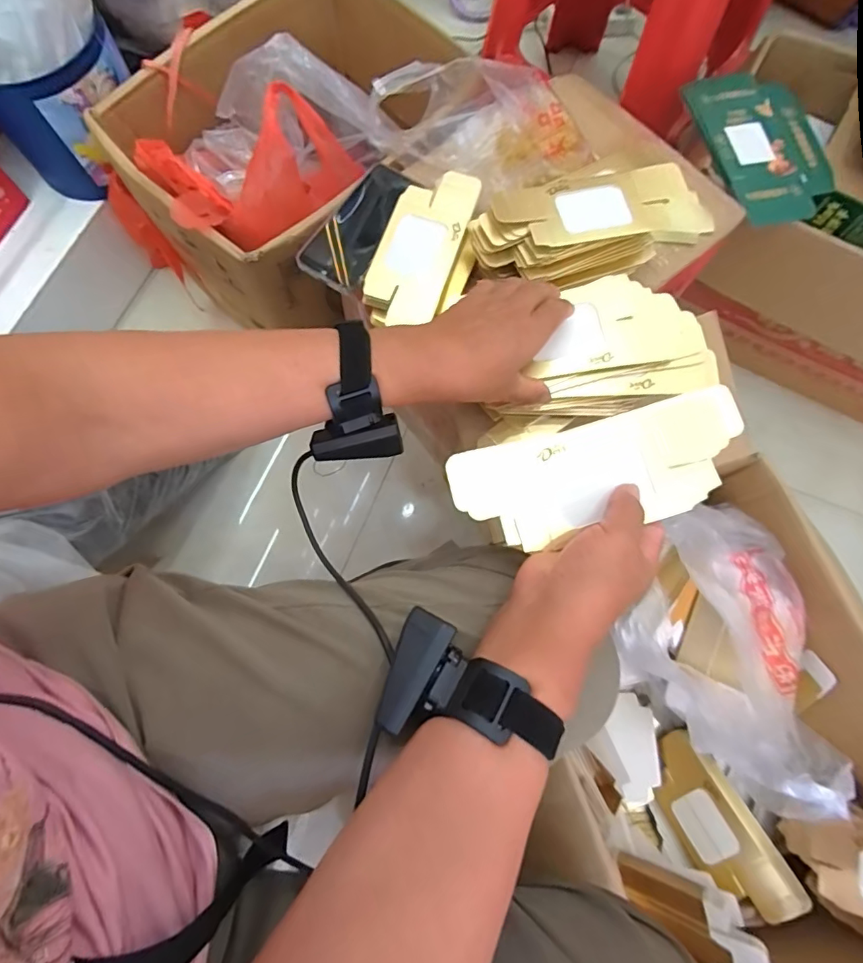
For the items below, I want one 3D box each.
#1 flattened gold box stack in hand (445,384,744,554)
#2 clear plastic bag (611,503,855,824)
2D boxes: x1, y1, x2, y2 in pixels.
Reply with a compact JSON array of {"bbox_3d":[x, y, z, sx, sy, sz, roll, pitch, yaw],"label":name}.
[{"bbox_3d":[0.128,-0.006,0.377,0.219,0.009,0.082,-16,76,-2],"label":"flattened gold box stack in hand"},{"bbox_3d":[0.313,0.147,0.492,0.193,0.170,0.262,-8,76,-3],"label":"clear plastic bag"}]

